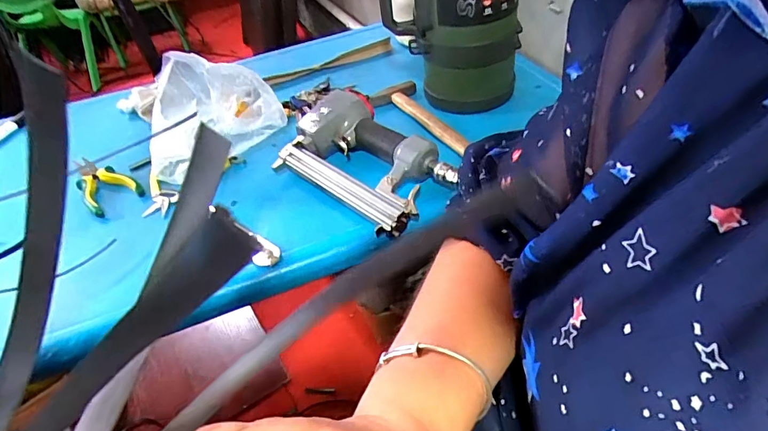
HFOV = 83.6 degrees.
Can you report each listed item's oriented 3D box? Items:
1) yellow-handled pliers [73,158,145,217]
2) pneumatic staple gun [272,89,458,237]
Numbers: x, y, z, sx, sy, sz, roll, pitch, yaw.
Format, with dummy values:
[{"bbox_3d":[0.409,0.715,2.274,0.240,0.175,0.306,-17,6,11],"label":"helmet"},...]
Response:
[{"bbox_3d":[-0.397,-0.047,0.608,0.065,0.019,0.116,-36,53,-28],"label":"yellow-handled pliers"},{"bbox_3d":[-0.024,-0.075,0.568,0.142,0.064,0.235,-36,53,-28],"label":"pneumatic staple gun"}]

